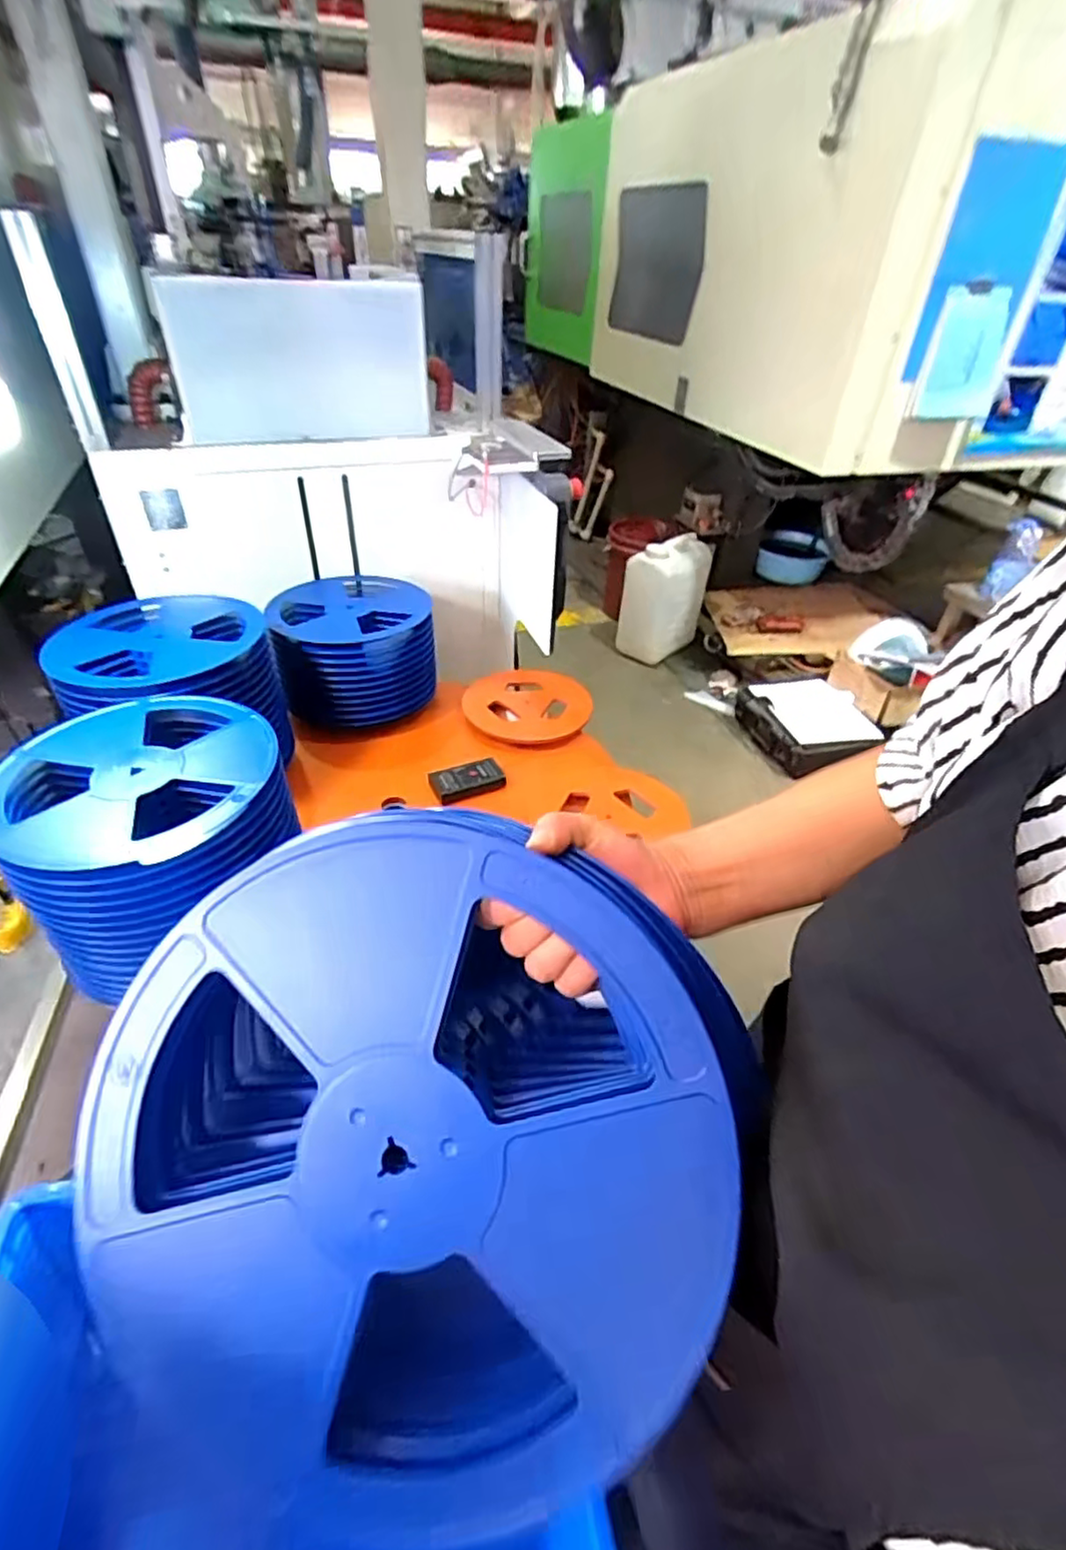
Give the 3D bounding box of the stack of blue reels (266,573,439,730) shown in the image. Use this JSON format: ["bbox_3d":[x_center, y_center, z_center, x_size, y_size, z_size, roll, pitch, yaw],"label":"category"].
[{"bbox_3d":[-0.380,-0.258,1.395,0.326,0.206,0.299,-18,43,-24],"label":"stack of blue reels"}]

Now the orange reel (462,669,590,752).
[{"bbox_3d":[-0.014,-0.154,1.426,0.260,0.031,0.255,-10,40,-15],"label":"orange reel"}]

